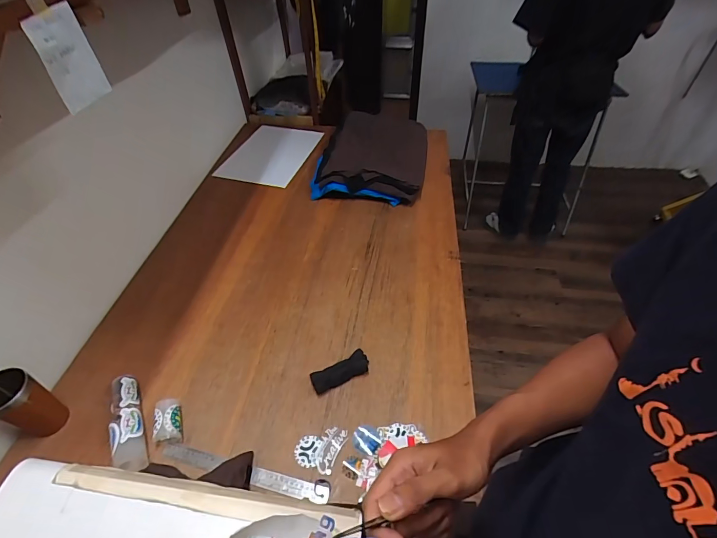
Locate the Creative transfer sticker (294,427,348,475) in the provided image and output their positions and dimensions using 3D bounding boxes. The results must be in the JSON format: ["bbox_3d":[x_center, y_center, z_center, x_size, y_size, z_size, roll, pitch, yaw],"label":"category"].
[{"bbox_3d":[-0.074,0.336,0.692,0.081,0.005,0.084,15,50,16],"label":"Creative transfer sticker"}]

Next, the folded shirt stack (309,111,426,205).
[{"bbox_3d":[0.051,-0.421,1.340,0.367,0.099,0.512,5,46,6],"label":"folded shirt stack"}]

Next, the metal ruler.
[{"bbox_3d":[-0.209,0.370,0.662,0.322,0.008,0.036,9,45,9],"label":"metal ruler"}]

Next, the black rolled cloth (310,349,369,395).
[{"bbox_3d":[-0.039,0.221,0.781,0.123,0.029,0.046,-21,53,-18],"label":"black rolled cloth"}]

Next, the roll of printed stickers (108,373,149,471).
[{"bbox_3d":[-0.445,0.295,0.701,0.053,0.039,0.197,-20,50,-18],"label":"roll of printed stickers"}]

